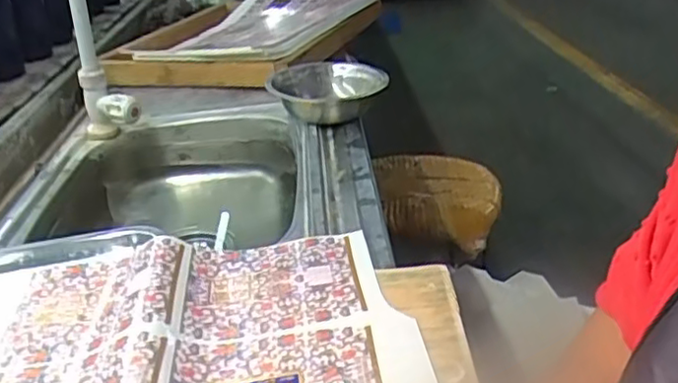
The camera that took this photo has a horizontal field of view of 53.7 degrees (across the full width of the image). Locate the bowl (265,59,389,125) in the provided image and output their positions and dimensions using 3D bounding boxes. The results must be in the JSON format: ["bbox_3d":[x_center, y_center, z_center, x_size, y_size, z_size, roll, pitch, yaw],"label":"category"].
[{"bbox_3d":[-0.016,-0.138,0.929,0.150,0.051,0.154,-1,26,1],"label":"bowl"}]

